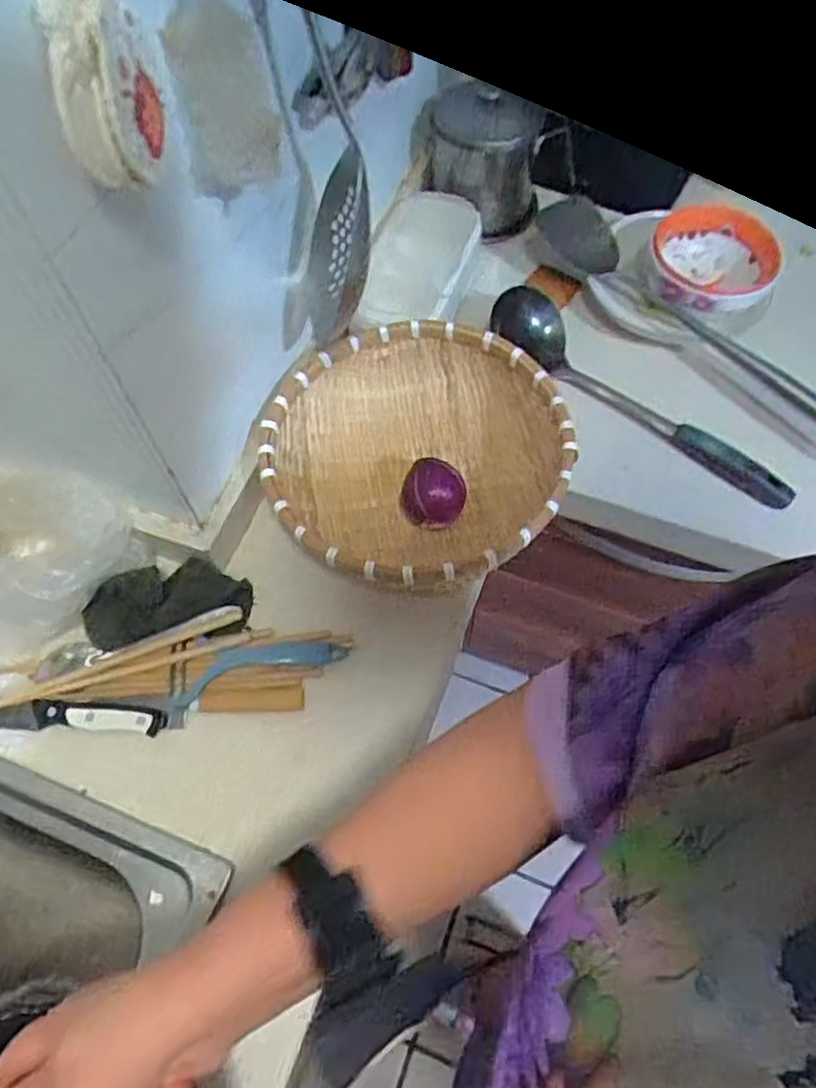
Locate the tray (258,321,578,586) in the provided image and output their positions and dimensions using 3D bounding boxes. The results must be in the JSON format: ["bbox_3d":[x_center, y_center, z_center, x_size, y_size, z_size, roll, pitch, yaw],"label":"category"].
[{"bbox_3d":[0.010,-0.074,0.653,0.259,0.090,0.262,30,67,15],"label":"tray"}]

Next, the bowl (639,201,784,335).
[{"bbox_3d":[0.318,-0.301,0.763,0.120,0.062,0.147,-5,63,-2],"label":"bowl"}]

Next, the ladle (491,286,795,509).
[{"bbox_3d":[0.236,-0.158,0.709,0.333,0.050,0.087,33,68,16],"label":"ladle"}]

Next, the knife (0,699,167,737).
[{"bbox_3d":[-0.327,0.138,0.584,0.247,0.013,0.026,4,63,3],"label":"knife"}]

